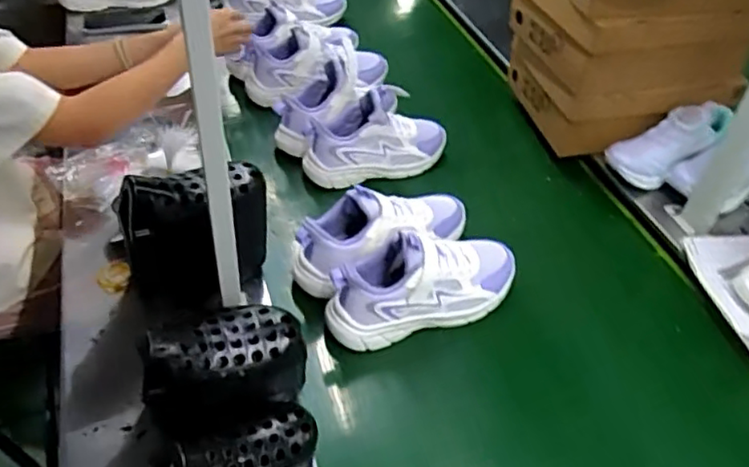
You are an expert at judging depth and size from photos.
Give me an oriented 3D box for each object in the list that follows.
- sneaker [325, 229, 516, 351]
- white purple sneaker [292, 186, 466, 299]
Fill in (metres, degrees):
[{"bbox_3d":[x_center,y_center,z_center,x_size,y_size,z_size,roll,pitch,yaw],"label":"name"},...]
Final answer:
[{"bbox_3d":[0.067,0.046,0.765,0.252,0.125,0.083,-13,46,-19],"label":"sneaker"},{"bbox_3d":[0.014,-0.009,0.825,0.242,0.102,0.097,-27,52,-30],"label":"white purple sneaker"}]

